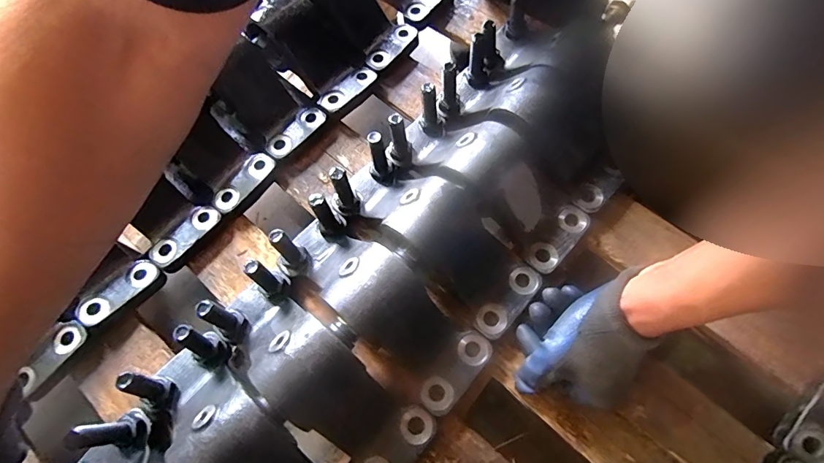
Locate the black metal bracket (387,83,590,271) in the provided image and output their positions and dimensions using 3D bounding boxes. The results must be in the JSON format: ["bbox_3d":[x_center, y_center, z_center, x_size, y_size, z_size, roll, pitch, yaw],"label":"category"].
[{"bbox_3d":[0.075,-0.065,0.425,0.224,0.080,0.092,38,73,17],"label":"black metal bracket"}]

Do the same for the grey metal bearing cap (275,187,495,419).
[{"bbox_3d":[-0.032,0.059,0.381,0.217,0.088,0.074,39,73,17],"label":"grey metal bearing cap"}]

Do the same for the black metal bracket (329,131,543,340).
[{"bbox_3d":[0.019,-0.010,0.399,0.085,0.065,0.229,-43,71,-15],"label":"black metal bracket"}]

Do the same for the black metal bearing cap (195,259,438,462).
[{"bbox_3d":[-0.085,0.118,0.356,0.219,0.086,0.079,40,73,17],"label":"black metal bearing cap"}]

